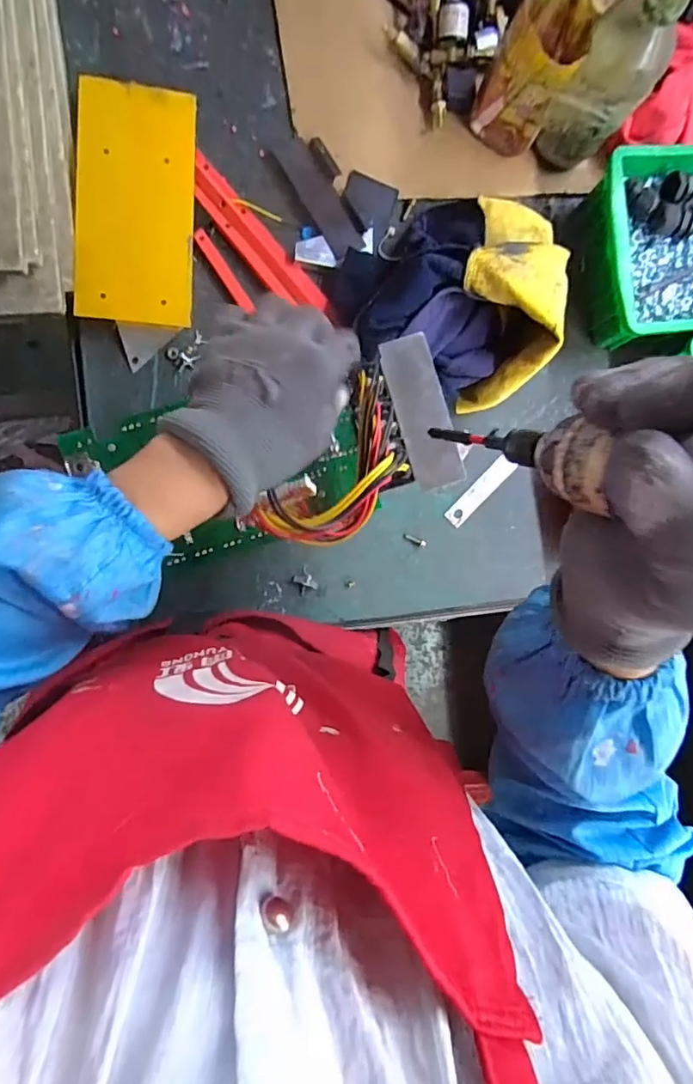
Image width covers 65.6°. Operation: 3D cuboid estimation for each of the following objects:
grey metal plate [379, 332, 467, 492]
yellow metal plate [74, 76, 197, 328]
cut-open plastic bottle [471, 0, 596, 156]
[{"bbox_3d":[0.062,-0.105,0.437,0.042,0.004,0.122,-16,91,4],"label":"grey metal plate"},{"bbox_3d":[-0.197,-0.317,0.505,0.101,0.011,0.214,2,92,-13],"label":"yellow metal plate"},{"bbox_3d":[0.170,-0.437,0.509,0.067,0.120,0.071,0,90,-8],"label":"cut-open plastic bottle"}]

